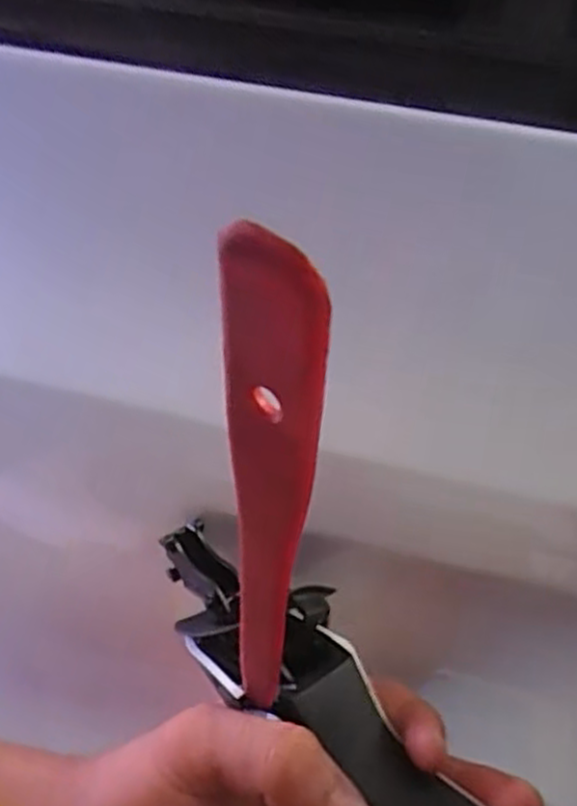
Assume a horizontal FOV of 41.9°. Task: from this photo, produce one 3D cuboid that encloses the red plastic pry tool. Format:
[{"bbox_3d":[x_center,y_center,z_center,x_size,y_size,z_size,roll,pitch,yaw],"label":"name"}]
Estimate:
[{"bbox_3d":[-0.005,0.035,0.170,0.021,0.175,0.004,30,54,22],"label":"red plastic pry tool"}]

